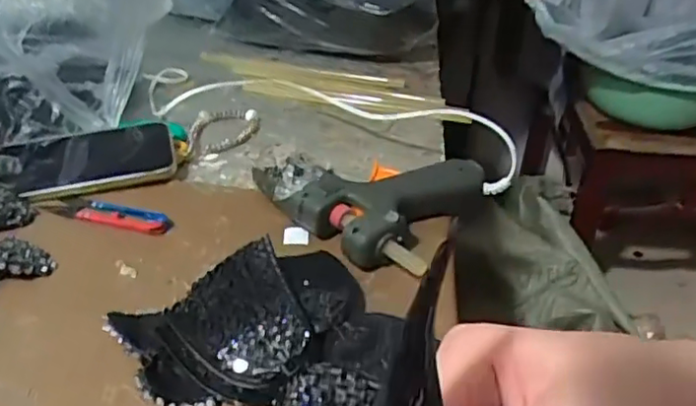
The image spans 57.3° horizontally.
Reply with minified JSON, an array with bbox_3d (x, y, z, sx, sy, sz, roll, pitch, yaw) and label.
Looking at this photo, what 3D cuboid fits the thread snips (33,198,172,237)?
[{"bbox_3d":[-0.205,0.008,0.539,0.114,0.006,0.028,12,35,14],"label":"thread snips"}]

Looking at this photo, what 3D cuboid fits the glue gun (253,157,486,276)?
[{"bbox_3d":[0.017,-0.011,0.547,0.162,0.043,0.146,21,38,26],"label":"glue gun"}]

